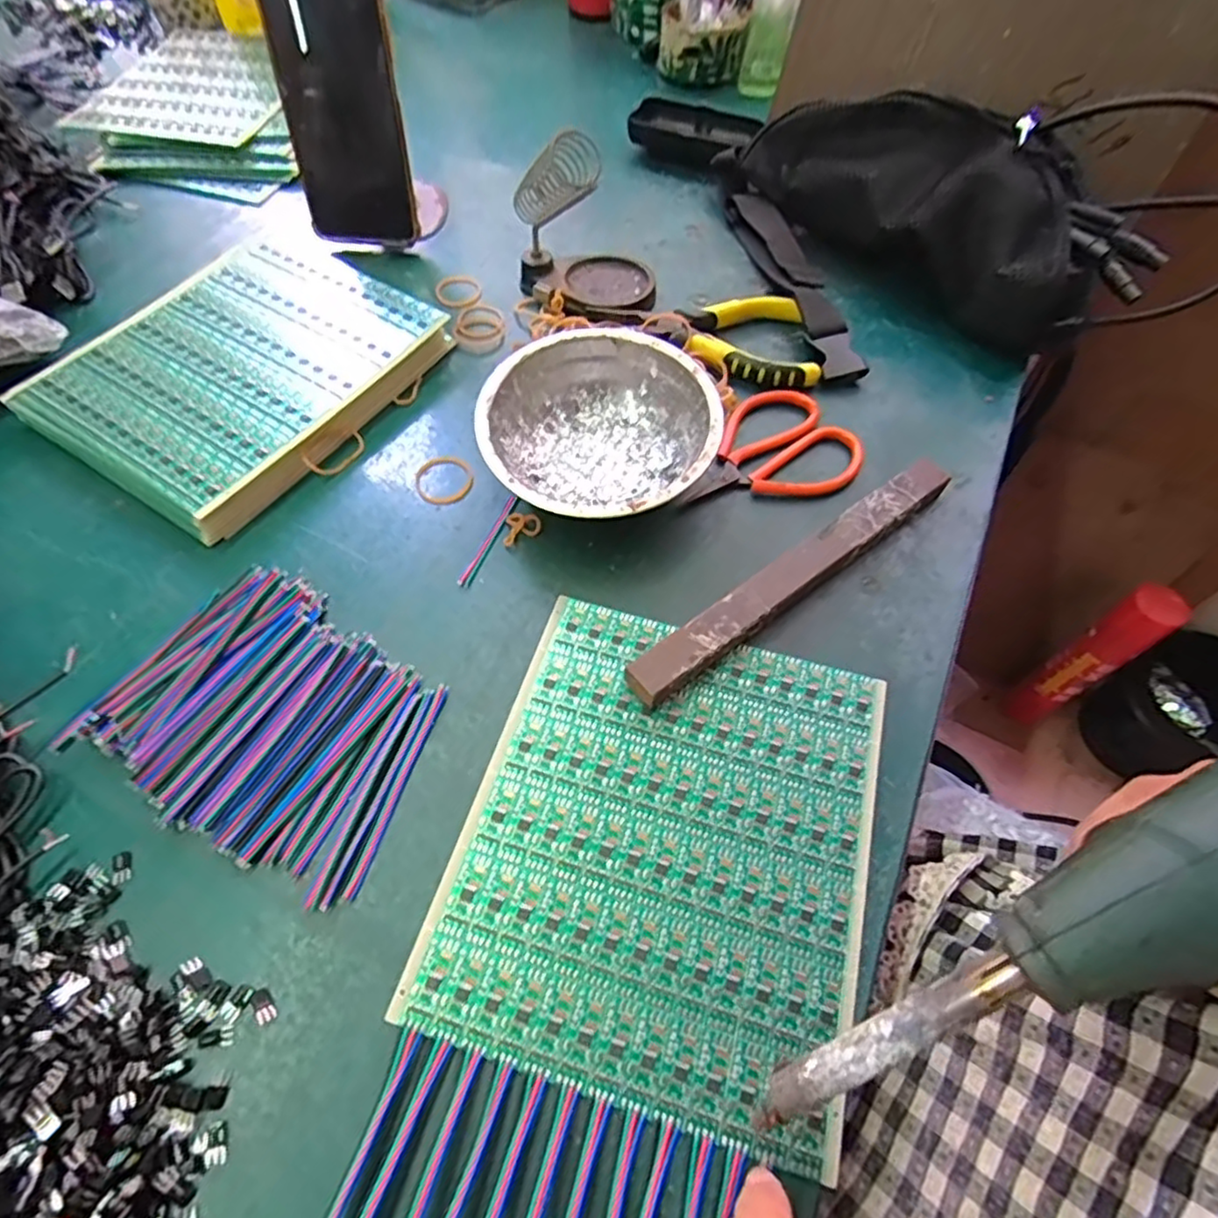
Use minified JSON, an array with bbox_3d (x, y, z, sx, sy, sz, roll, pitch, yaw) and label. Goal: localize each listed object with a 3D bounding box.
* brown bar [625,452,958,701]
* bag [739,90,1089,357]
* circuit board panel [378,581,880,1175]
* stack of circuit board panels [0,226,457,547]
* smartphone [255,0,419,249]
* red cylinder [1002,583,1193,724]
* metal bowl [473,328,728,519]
[{"bbox_3d":[0.098,-0.018,0.341,0.215,0.020,0.022,-33,65,-20],"label":"brown bar"},{"bbox_3d":[0.212,-0.279,0.459,0.070,0.095,0.261,-33,65,-20],"label":"bag"},{"bbox_3d":[0.025,0.094,0.283,0.161,0.005,0.190,16,60,8],"label":"circuit board panel"},{"bbox_3d":[-0.222,-0.149,0.412,0.168,0.027,0.202,30,63,16],"label":"stack of circuit board panels"},{"bbox_3d":[-0.176,-0.331,0.434,0.079,0.168,0.007,4,46,-1],"label":"smartphone"},{"bbox_3d":[0.671,0.077,0.946,0.066,0.317,0.062,-28,65,-17],"label":"red cylinder"},{"bbox_3d":[-0.005,-0.094,0.371,0.124,0.045,0.121,1,59,-1],"label":"metal bowl"}]

